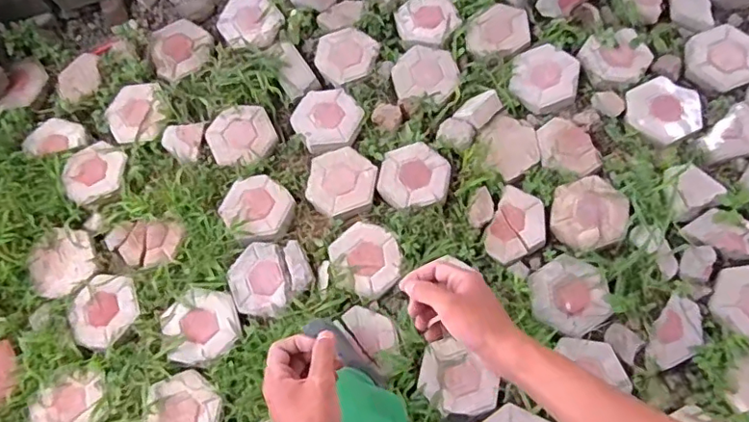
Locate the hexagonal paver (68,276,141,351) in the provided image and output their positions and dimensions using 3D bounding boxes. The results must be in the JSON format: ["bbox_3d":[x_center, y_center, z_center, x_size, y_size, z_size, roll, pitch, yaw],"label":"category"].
[{"bbox_3d":[-0.727,0.266,1.495,0.183,0.039,0.210,-26,71,-5],"label":"hexagonal paver"}]

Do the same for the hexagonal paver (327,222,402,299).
[{"bbox_3d":[-0.018,0.127,1.536,0.170,0.040,0.203,-43,73,-11],"label":"hexagonal paver"}]

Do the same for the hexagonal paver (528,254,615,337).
[{"bbox_3d":[0.516,0.222,1.471,0.188,0.041,0.197,-34,72,-8],"label":"hexagonal paver"}]

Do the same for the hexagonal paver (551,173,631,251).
[{"bbox_3d":[0.586,-0.002,1.515,0.189,0.044,0.212,7,71,7],"label":"hexagonal paver"}]

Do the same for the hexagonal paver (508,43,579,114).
[{"bbox_3d":[0.518,-0.403,1.697,0.206,0.050,0.203,16,72,9],"label":"hexagonal paver"}]

